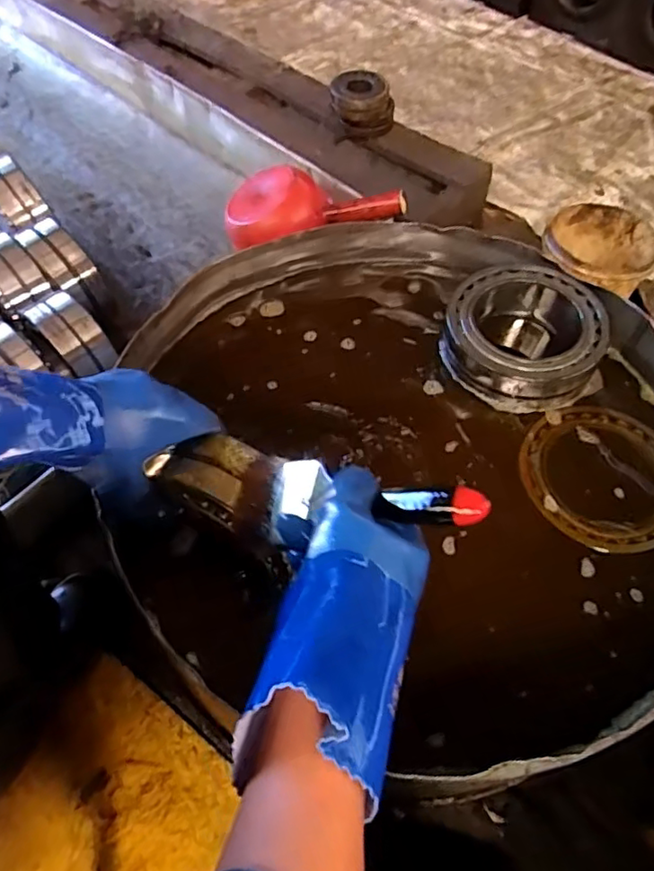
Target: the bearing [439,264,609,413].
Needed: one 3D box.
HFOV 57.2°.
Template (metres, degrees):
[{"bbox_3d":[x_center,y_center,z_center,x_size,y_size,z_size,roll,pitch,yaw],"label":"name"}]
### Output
[{"bbox_3d":[0.204,-0.105,0.624,0.157,0.063,0.154,1,57,-1],"label":"bearing"}]

